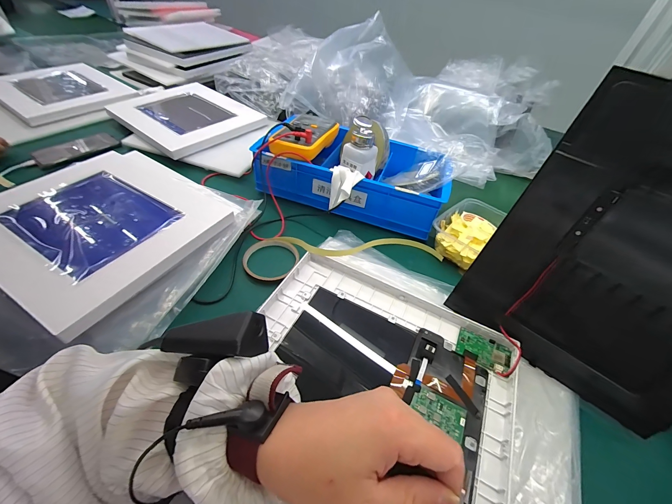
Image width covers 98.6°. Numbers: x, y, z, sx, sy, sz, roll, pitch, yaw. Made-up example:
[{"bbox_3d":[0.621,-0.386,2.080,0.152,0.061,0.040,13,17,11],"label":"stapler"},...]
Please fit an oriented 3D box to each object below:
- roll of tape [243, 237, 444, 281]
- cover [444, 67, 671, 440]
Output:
[{"bbox_3d":[0.016,-0.001,0.463,0.313,0.032,0.079,-2,47,-9],"label":"roll of tape"},{"bbox_3d":[0.289,0.022,0.279,0.242,0.285,0.017,34,35,20],"label":"cover"}]

